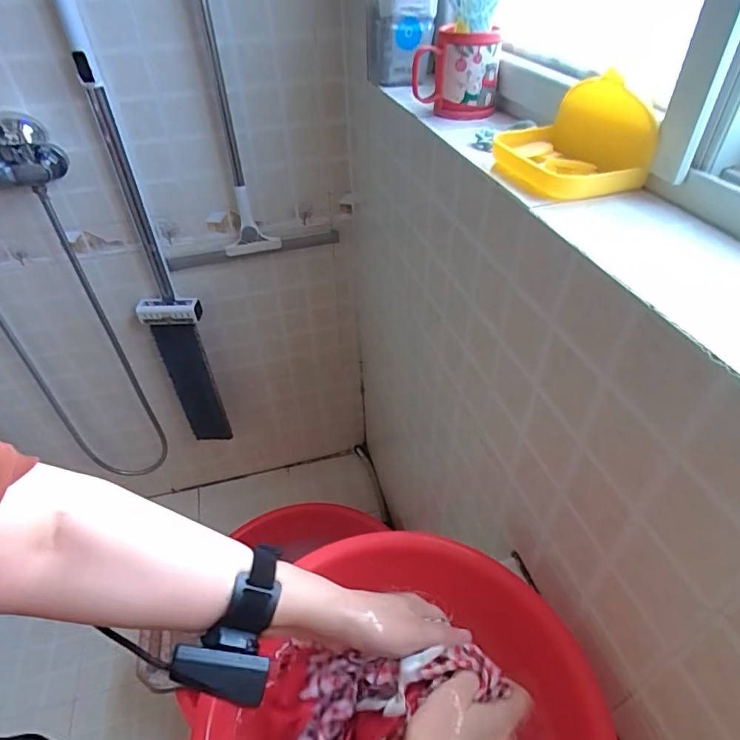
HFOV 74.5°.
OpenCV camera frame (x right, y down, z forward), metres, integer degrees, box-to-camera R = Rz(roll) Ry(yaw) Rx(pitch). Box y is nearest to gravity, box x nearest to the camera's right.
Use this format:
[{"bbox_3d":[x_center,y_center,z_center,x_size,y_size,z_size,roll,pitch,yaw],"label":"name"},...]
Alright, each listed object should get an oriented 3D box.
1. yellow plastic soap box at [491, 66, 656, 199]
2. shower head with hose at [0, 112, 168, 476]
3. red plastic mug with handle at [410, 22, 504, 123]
[{"bbox_3d":[0.198,-0.228,0.474,0.122,0.074,0.142,-3,42,-1],"label":"yellow plastic soap box"},{"bbox_3d":[-0.723,-0.044,1.141,0.279,0.946,0.178,-5,41,-4],"label":"shower head with hose"},{"bbox_3d":[0.112,-0.388,0.641,0.111,0.096,0.090,2,42,4],"label":"red plastic mug with handle"}]

